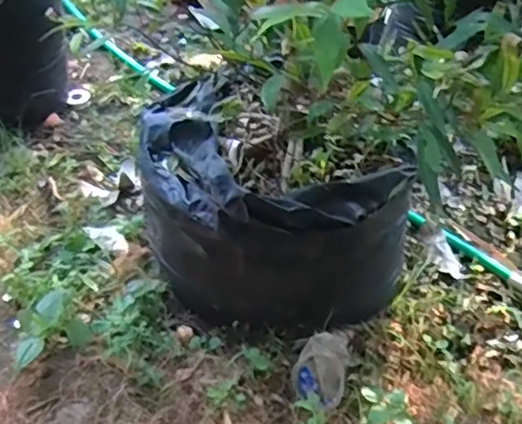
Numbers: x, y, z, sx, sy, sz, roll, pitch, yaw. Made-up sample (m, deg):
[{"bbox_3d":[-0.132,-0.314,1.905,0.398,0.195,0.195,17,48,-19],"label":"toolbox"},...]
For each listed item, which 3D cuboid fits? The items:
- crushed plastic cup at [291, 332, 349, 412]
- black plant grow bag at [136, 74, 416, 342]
[{"bbox_3d":[0.078,0.196,0.761,0.066,0.049,0.118,12,42,8],"label":"crushed plastic cup"},{"bbox_3d":[0.006,-0.011,0.848,0.315,0.266,0.305,-13,44,-19],"label":"black plant grow bag"}]

